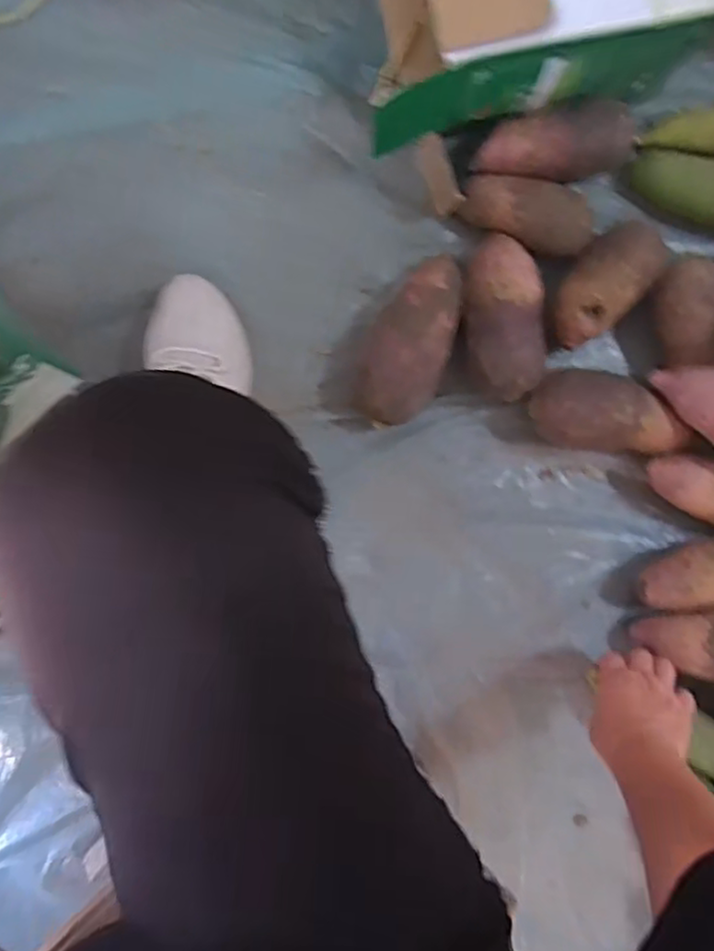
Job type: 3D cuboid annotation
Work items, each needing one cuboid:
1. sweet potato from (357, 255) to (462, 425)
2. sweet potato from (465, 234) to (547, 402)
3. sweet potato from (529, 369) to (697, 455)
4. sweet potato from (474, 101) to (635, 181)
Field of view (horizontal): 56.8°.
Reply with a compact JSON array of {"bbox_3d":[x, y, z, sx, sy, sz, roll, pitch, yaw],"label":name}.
[{"bbox_3d":[0.053,-0.129,0.632,0.077,0.065,0.163,18,89,-6],"label":"sweet potato"},{"bbox_3d":[0.139,-0.153,0.639,0.071,0.066,0.159,-5,91,-6],"label":"sweet potato"},{"bbox_3d":[0.251,-0.061,0.656,0.158,0.077,0.076,3,91,-6],"label":"sweet potato"},{"bbox_3d":[0.189,-0.314,0.640,0.153,0.059,0.068,-19,93,-5],"label":"sweet potato"}]

